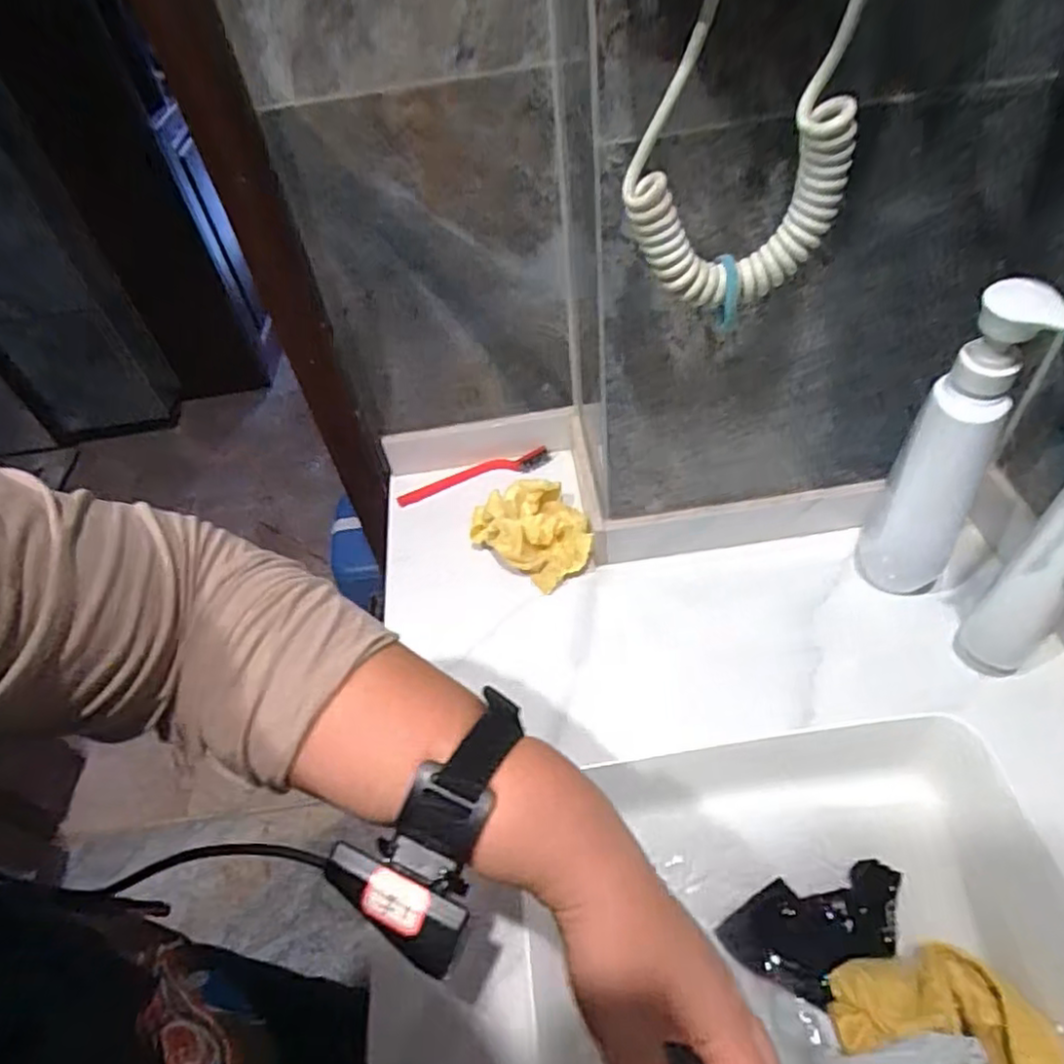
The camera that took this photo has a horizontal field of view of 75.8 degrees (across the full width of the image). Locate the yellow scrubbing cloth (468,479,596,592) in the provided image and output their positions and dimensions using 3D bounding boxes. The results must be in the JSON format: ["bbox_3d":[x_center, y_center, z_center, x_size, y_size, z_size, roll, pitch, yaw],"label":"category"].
[{"bbox_3d":[0.000,0.001,0.639,0.101,0.049,0.102,-20,48,-11],"label":"yellow scrubbing cloth"}]

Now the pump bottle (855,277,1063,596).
[{"bbox_3d":[0.306,-0.056,0.500,0.064,0.267,0.065,21,53,25],"label":"pump bottle"}]

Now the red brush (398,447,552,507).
[{"bbox_3d":[-0.062,-0.061,0.726,0.166,0.014,0.024,-16,47,-8],"label":"red brush"}]

